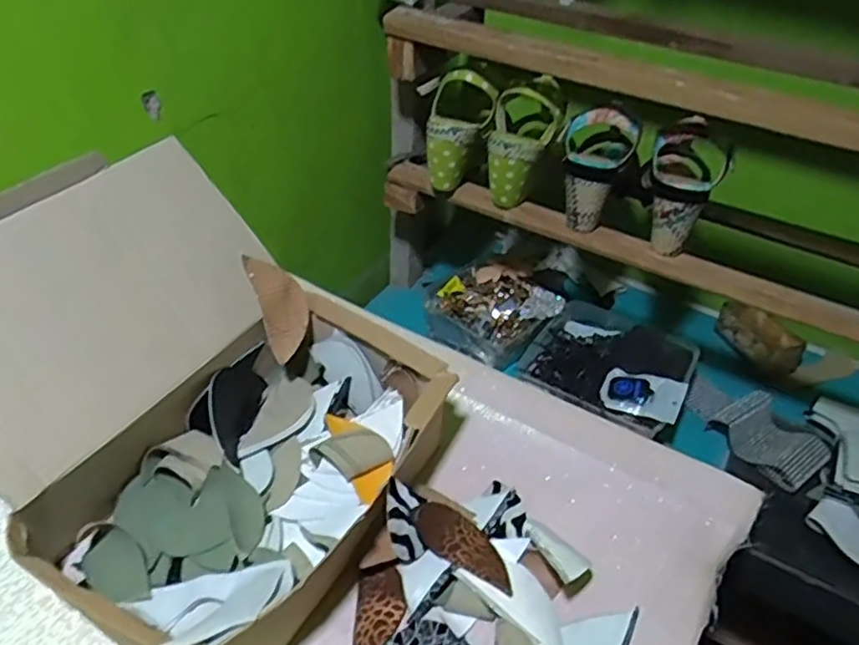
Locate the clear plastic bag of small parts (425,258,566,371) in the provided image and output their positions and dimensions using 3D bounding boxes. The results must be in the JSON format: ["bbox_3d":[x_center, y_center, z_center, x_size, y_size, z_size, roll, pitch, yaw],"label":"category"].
[{"bbox_3d":[0.093,-0.022,0.975,0.165,0.067,0.149,34,48,30],"label":"clear plastic bag of small parts"}]

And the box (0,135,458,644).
[{"bbox_3d":[-0.198,0.059,0.556,0.352,0.222,0.332,24,46,19],"label":"box"}]

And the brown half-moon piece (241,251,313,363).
[{"bbox_3d":[-0.148,-0.018,0.667,0.049,0.108,0.007,-21,6,-26],"label":"brown half-moon piece"}]

